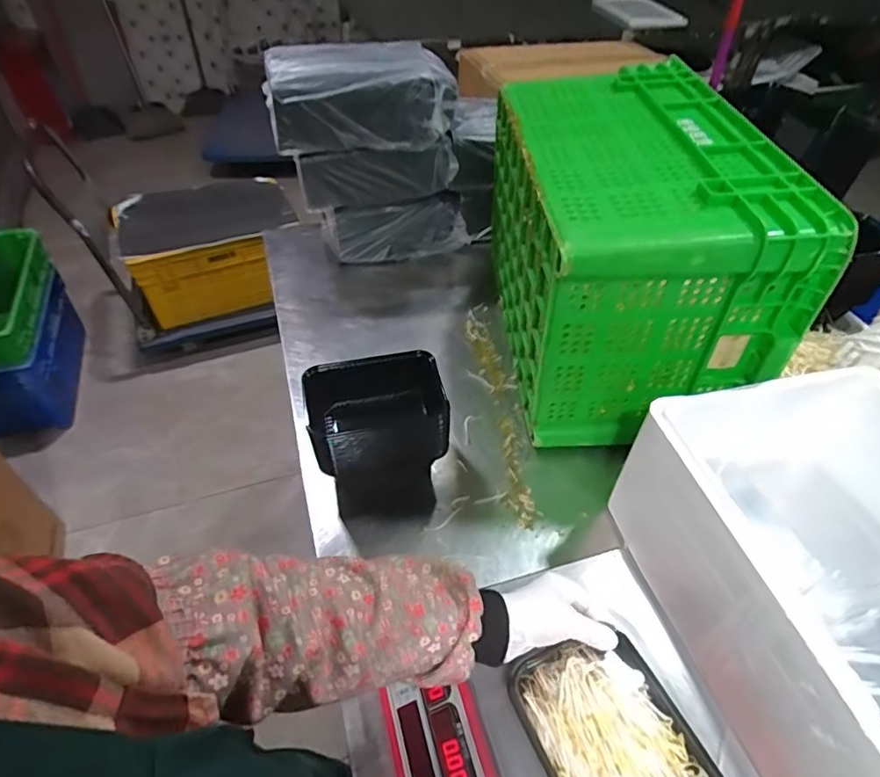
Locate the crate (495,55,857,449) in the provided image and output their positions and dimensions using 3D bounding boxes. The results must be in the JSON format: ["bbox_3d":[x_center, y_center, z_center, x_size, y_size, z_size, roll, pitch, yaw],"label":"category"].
[{"bbox_3d":[0.272,-0.233,0.876,0.322,0.356,0.540,0,47,-3],"label":"crate"}]

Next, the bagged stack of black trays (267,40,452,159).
[{"bbox_3d":[-0.148,-0.540,1.019,0.337,0.134,0.191,-21,51,-21],"label":"bagged stack of black trays"}]

